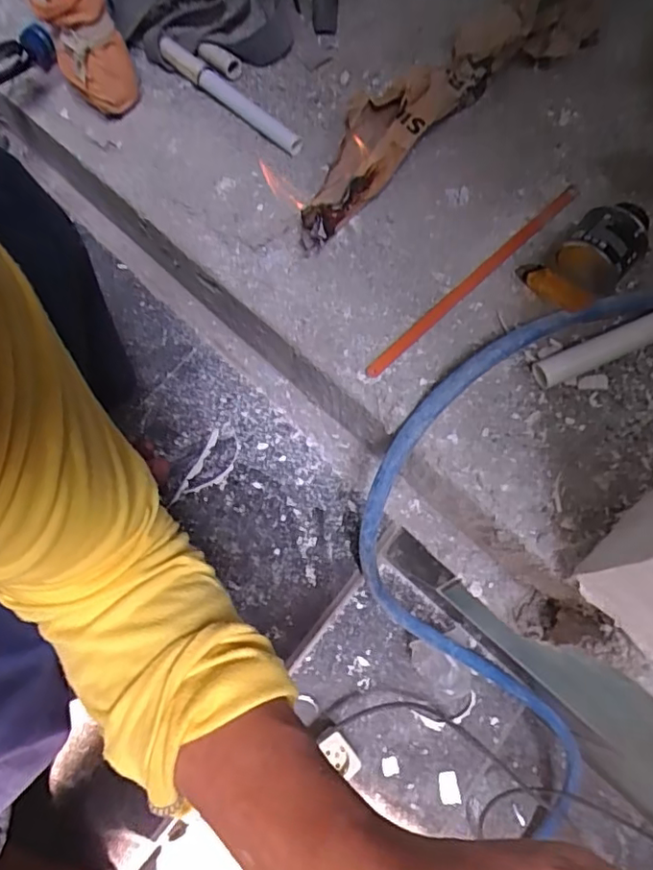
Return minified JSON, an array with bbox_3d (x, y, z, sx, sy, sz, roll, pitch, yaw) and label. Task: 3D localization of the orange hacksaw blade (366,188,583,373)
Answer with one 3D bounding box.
[{"bbox_3d":[0.150,-0.158,0.559,0.303,0.009,0.016,-42,76,-12],"label":"orange hacksaw blade"}]

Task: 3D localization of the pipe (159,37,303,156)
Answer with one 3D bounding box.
[{"bbox_3d":[-0.107,-0.380,0.627,0.223,0.018,0.025,43,77,14],"label":"pipe"}]

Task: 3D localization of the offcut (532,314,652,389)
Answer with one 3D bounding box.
[{"bbox_3d":[0.262,-0.083,0.511,0.153,0.022,0.025,-22,72,-7],"label":"offcut"}]

